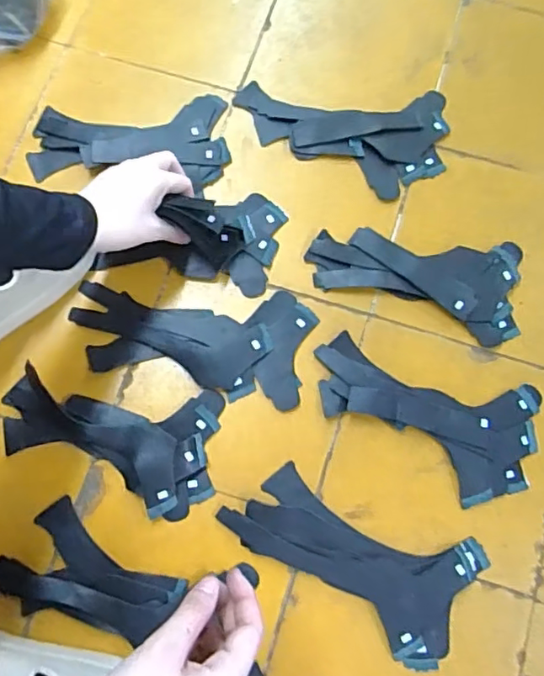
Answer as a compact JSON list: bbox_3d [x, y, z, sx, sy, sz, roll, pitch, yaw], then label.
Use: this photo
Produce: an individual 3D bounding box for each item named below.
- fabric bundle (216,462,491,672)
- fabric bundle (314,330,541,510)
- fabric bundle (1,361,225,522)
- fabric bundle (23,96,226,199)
[{"bbox_3d":[0.068,0.182,0.491,0.208,0.013,0.105,30,80,8],"label":"fabric bundle"},{"bbox_3d":[0.136,0.070,0.515,0.204,0.018,0.109,20,78,6],"label":"fabric bundle"},{"bbox_3d":[-0.150,0.094,0.517,0.194,0.013,0.111,7,77,3],"label":"fabric bundle"},{"bbox_3d":[-0.150,-0.200,0.593,0.204,0.015,0.102,-5,77,1],"label":"fabric bundle"}]

